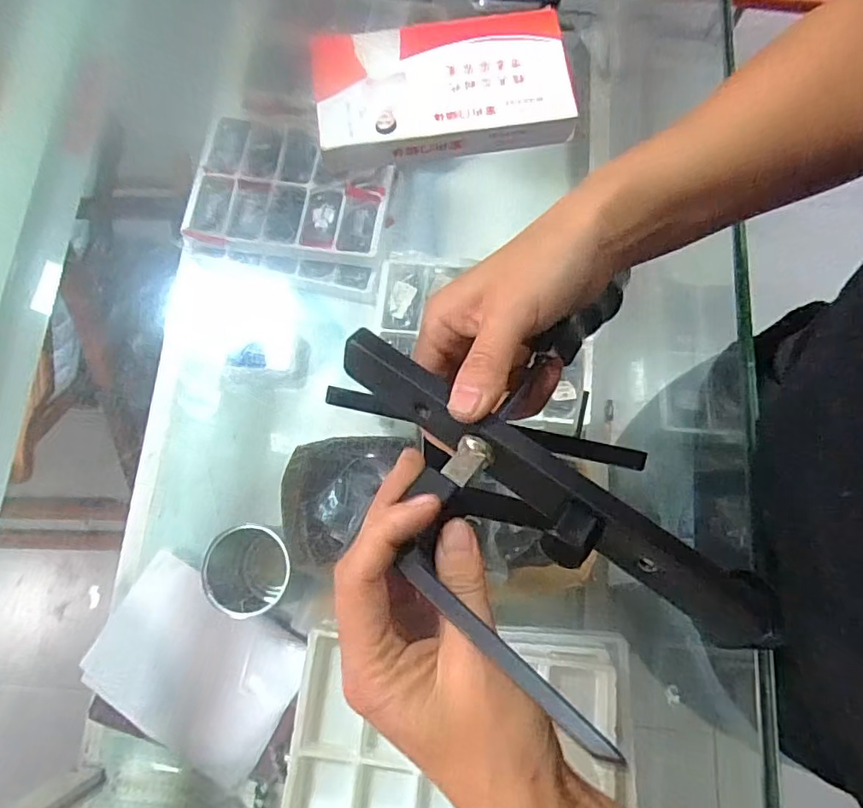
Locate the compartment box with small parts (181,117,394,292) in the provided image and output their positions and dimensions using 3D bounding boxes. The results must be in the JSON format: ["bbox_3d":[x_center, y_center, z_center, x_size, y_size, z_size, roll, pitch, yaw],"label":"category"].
[{"bbox_3d":[-0.172,-0.254,0.689,0.244,0.045,0.193,11,77,4],"label":"compartment box with small parts"}]

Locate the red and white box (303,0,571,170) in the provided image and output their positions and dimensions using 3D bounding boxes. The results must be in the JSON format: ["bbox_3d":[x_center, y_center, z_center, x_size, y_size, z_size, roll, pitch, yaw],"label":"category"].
[{"bbox_3d":[0.006,-0.217,0.382,0.168,0.028,0.093,-11,76,-2],"label":"red and white box"}]

